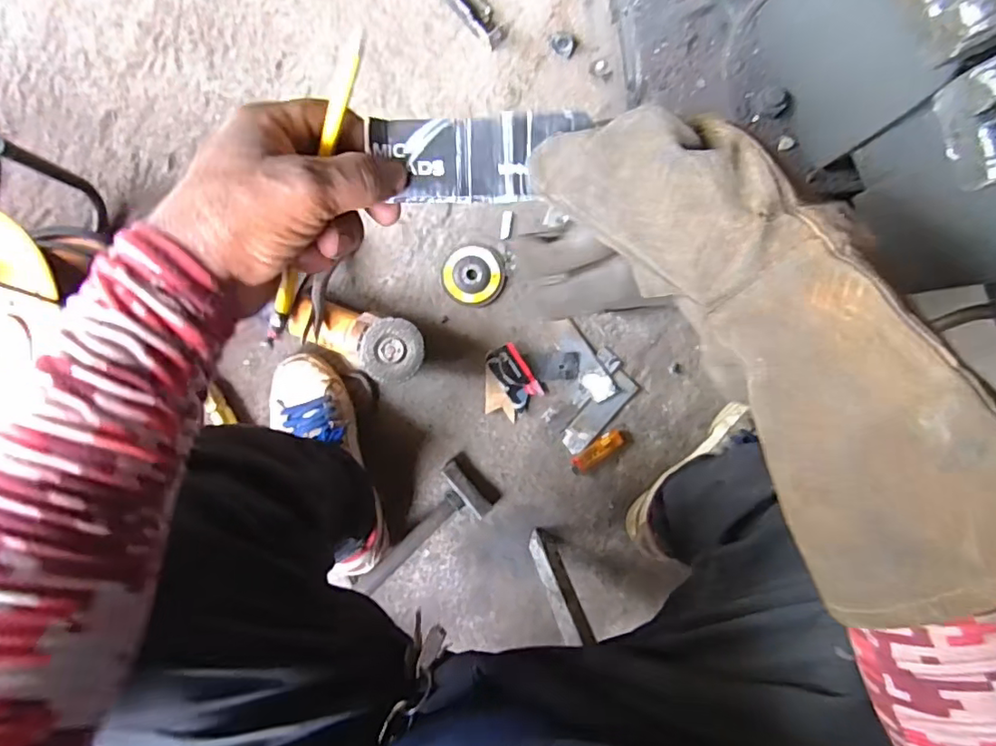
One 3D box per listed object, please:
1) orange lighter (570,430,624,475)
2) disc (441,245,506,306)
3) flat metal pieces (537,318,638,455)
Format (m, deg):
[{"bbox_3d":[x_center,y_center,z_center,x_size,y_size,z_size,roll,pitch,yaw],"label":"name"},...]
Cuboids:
[{"bbox_3d":[0.133,0.106,0.758,0.080,0.018,0.027,-36,87,0],"label":"orange lighter"},{"bbox_3d":[-0.034,-0.129,0.763,0.081,0.009,0.077,2,100,9],"label":"disc"},{"bbox_3d":[0.100,0.016,0.762,0.141,0.014,0.127,42,89,3],"label":"flat metal pieces"}]

